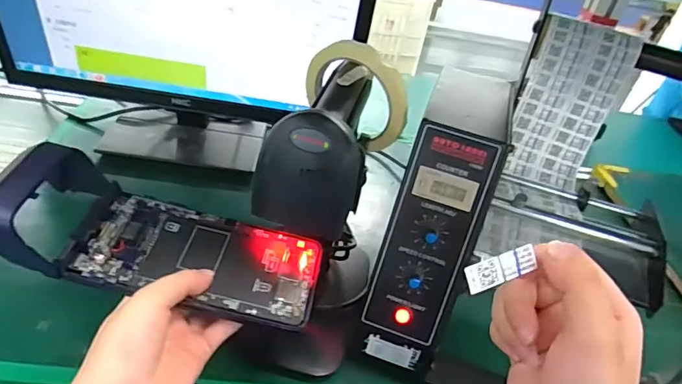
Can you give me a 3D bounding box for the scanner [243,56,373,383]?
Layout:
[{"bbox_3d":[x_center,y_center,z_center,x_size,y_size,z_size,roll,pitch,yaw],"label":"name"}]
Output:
[{"bbox_3d":[-0.015,0.024,0.415,0.092,0.229,0.153,24,38,16],"label":"scanner"}]

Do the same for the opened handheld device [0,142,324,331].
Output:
[{"bbox_3d":[-0.122,0.033,0.338,0.215,0.041,0.081,19,36,-9],"label":"opened handheld device"}]

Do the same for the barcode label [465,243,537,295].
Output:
[{"bbox_3d":[0.072,0.035,0.218,0.037,0.004,0.012,-15,82,-21],"label":"barcode label"}]

